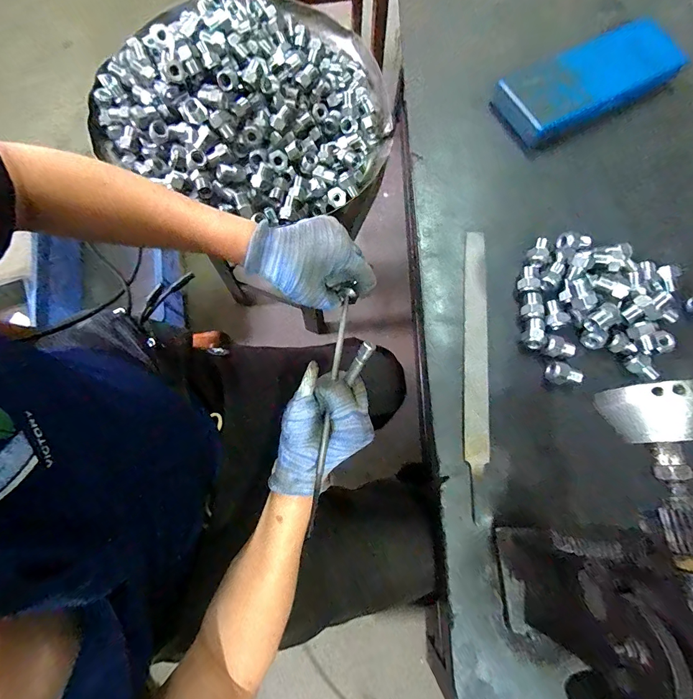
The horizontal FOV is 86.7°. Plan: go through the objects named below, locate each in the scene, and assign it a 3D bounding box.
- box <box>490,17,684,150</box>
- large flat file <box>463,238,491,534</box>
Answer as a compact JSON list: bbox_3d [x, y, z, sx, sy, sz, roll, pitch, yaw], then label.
[{"bbox_3d":[0.304,-0.336,0.462,0.238,0.027,0.097,-32,78,-9],"label":"box"},{"bbox_3d":[0.134,0.012,0.382,0.022,0.009,0.292,5,75,0],"label":"large flat file"}]

